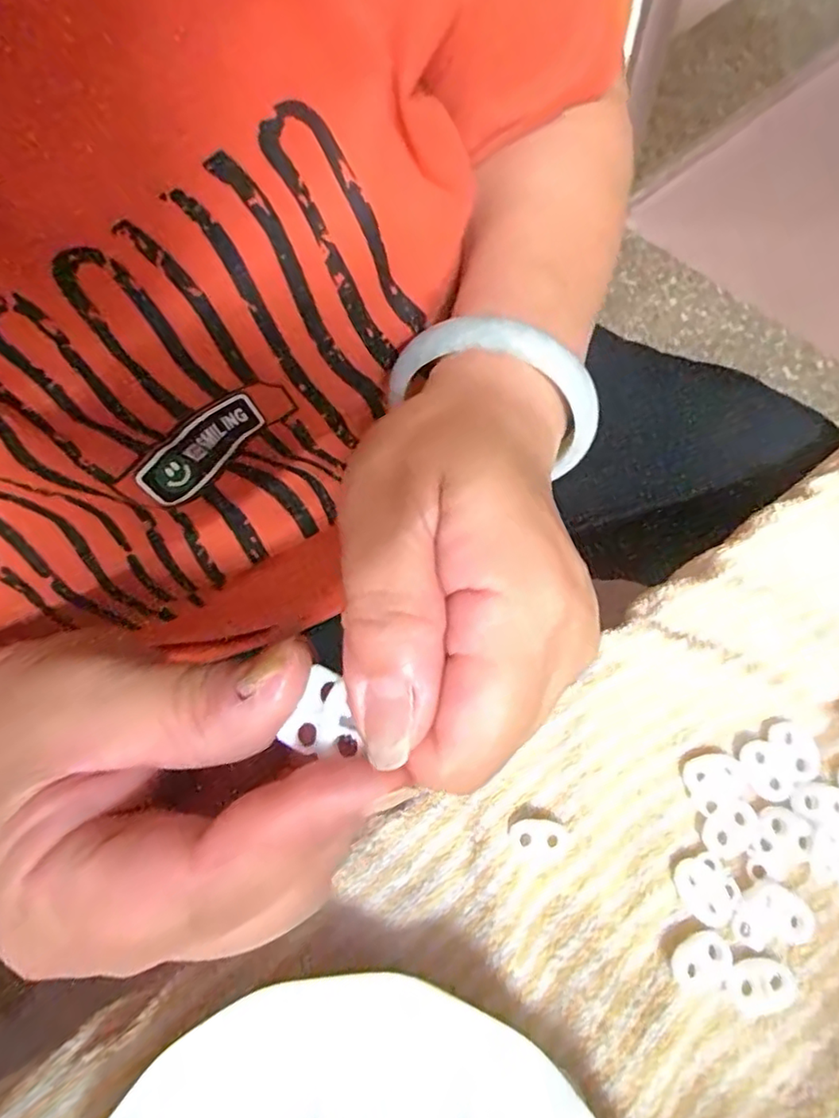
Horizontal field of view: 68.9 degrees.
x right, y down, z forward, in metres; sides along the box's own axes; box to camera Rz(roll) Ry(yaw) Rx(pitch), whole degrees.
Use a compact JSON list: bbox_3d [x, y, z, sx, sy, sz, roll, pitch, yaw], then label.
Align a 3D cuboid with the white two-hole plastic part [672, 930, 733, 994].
[{"bbox_3d":[0.098,0.140,0.212,0.021,0.006,0.017,-20,67,-6],"label":"white two-hole plastic part"}]

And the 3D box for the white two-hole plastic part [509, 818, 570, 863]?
[{"bbox_3d":[0.045,0.106,0.231,0.022,0.004,0.015,0,67,3],"label":"white two-hole plastic part"}]

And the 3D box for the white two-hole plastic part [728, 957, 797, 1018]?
[{"bbox_3d":[0.117,0.147,0.210,0.021,0.004,0.016,-14,67,-3],"label":"white two-hole plastic part"}]

